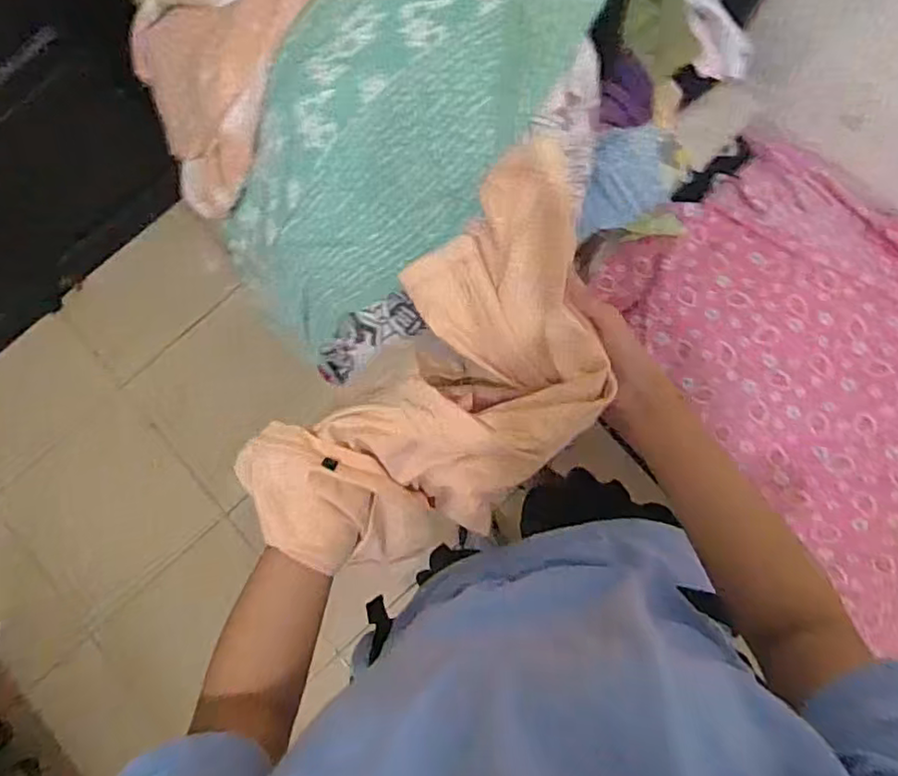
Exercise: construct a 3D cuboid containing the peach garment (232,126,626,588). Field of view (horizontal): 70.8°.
[{"bbox_3d":[-0.002,0.010,0.495,0.321,0.153,0.176,-45,82,-3],"label":"peach garment"}]

